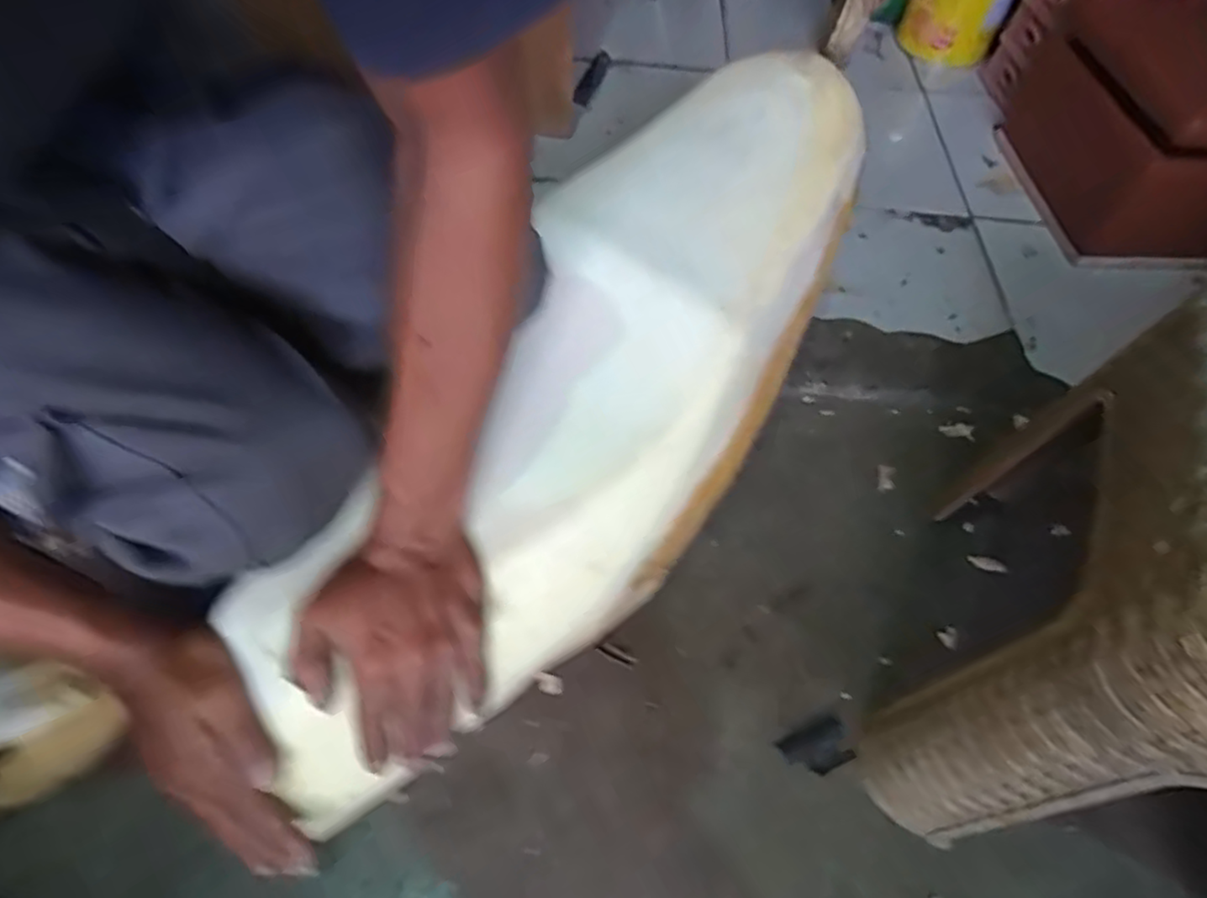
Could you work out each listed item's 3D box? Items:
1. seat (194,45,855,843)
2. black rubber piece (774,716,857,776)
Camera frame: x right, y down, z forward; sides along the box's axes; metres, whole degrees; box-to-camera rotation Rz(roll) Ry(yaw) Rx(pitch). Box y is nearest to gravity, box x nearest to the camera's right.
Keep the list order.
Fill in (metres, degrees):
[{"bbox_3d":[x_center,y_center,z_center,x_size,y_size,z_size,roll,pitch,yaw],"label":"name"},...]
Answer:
[{"bbox_3d":[-0.004,-0.050,0.506,0.224,0.142,0.664,30,74,14],"label":"seat"},{"bbox_3d":[0.162,0.228,0.510,0.052,0.004,0.033,-18,61,-15],"label":"black rubber piece"}]

